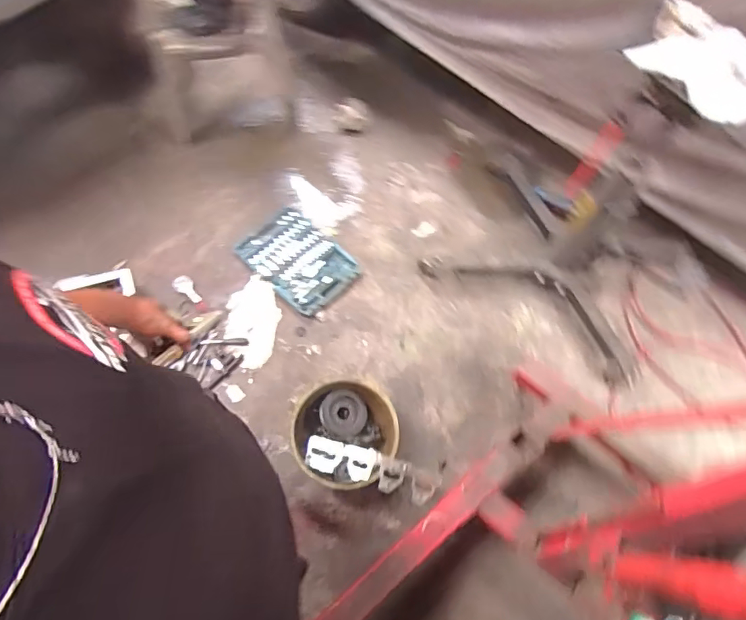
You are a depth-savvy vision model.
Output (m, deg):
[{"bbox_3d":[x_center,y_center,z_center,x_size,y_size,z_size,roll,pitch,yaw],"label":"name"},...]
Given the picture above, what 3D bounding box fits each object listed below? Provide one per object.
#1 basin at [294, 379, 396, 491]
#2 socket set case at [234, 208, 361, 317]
[{"bbox_3d":[-0.089,0.386,1.520,0.317,0.131,0.300,2,66,-5],"label":"basin"},{"bbox_3d":[-0.261,-0.179,1.788,0.280,0.036,0.397,-42,73,-19],"label":"socket set case"}]

